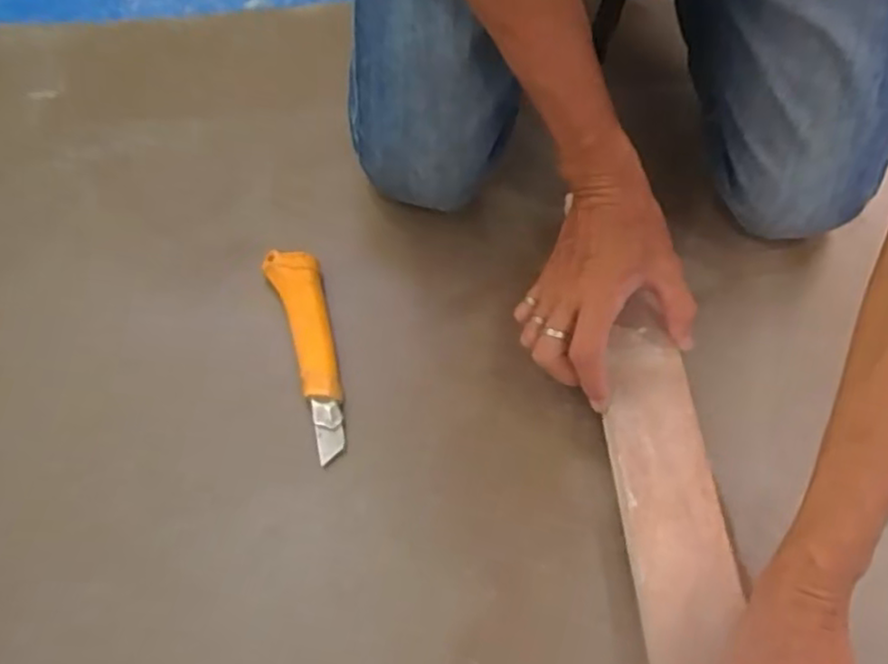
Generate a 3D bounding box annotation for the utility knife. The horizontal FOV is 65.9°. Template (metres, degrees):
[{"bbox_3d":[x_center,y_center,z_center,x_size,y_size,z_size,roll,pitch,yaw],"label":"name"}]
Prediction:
[{"bbox_3d":[-0.095,0.011,0.496,0.036,0.020,0.166,-16,62,-9],"label":"utility knife"}]

